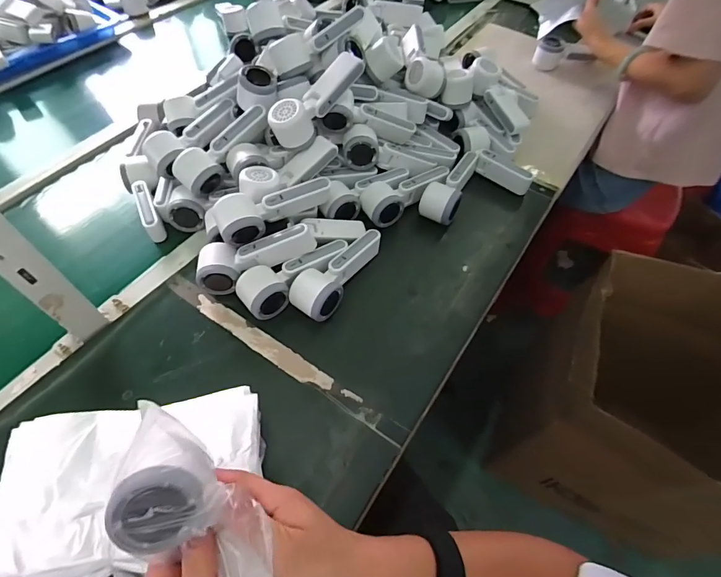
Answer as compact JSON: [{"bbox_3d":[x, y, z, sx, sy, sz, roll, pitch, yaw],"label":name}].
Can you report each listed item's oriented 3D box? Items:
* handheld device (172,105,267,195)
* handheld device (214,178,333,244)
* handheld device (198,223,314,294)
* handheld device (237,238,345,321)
[{"bbox_3d":[-0.205,-0.213,0.626,0.160,0.058,0.049,-46,67,-5],"label":"handheld device"},{"bbox_3d":[-0.119,-0.113,0.581,0.163,0.060,0.053,-24,60,-17],"label":"handheld device"},{"bbox_3d":[-0.145,-0.043,0.568,0.170,0.066,0.045,-22,30,-3],"label":"handheld device"},{"bbox_3d":[-0.093,-0.022,0.580,0.164,0.049,0.066,-35,64,-22],"label":"handheld device"}]

